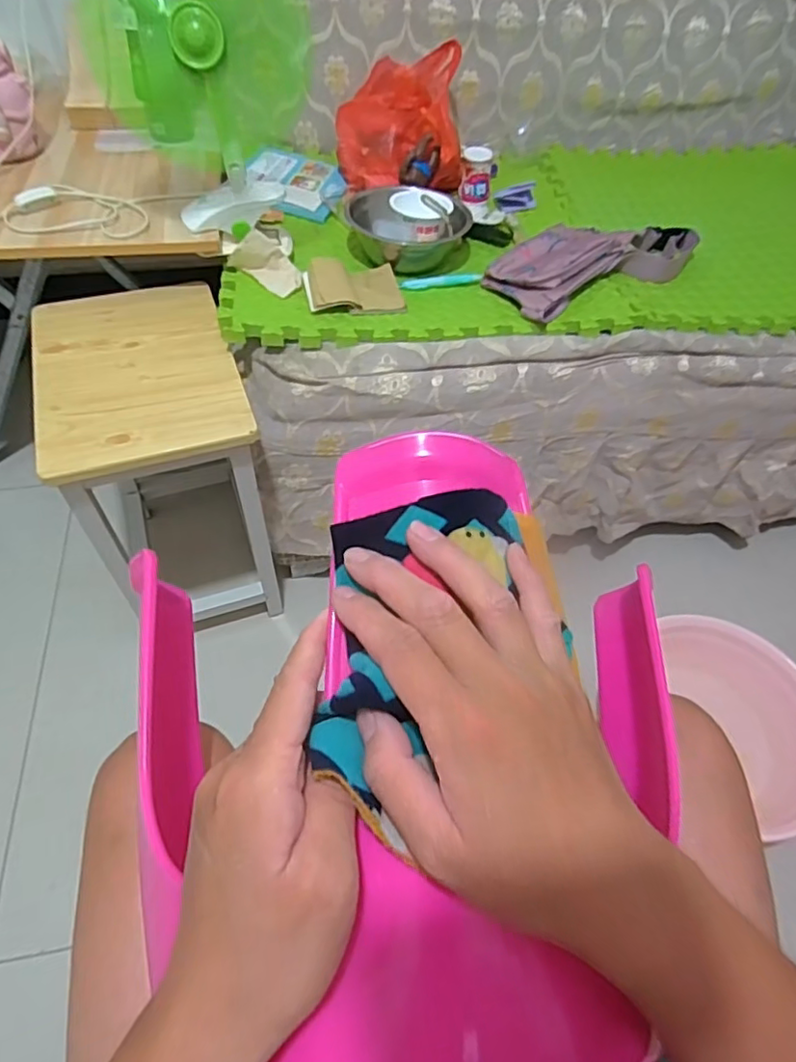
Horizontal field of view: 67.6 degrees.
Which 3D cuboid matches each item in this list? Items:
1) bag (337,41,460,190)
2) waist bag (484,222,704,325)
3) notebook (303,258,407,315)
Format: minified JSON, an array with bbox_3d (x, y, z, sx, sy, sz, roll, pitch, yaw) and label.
[{"bbox_3d":[-0.001,-0.722,1.040,0.212,0.151,0.243,-2,52,-5],"label":"bag"},{"bbox_3d":[0.301,-0.431,0.916,0.385,0.042,0.171,-27,59,-22],"label":"waist bag"},{"bbox_3d":[-0.061,-0.345,0.833,0.132,0.031,0.105,-9,53,-11],"label":"notebook"}]

